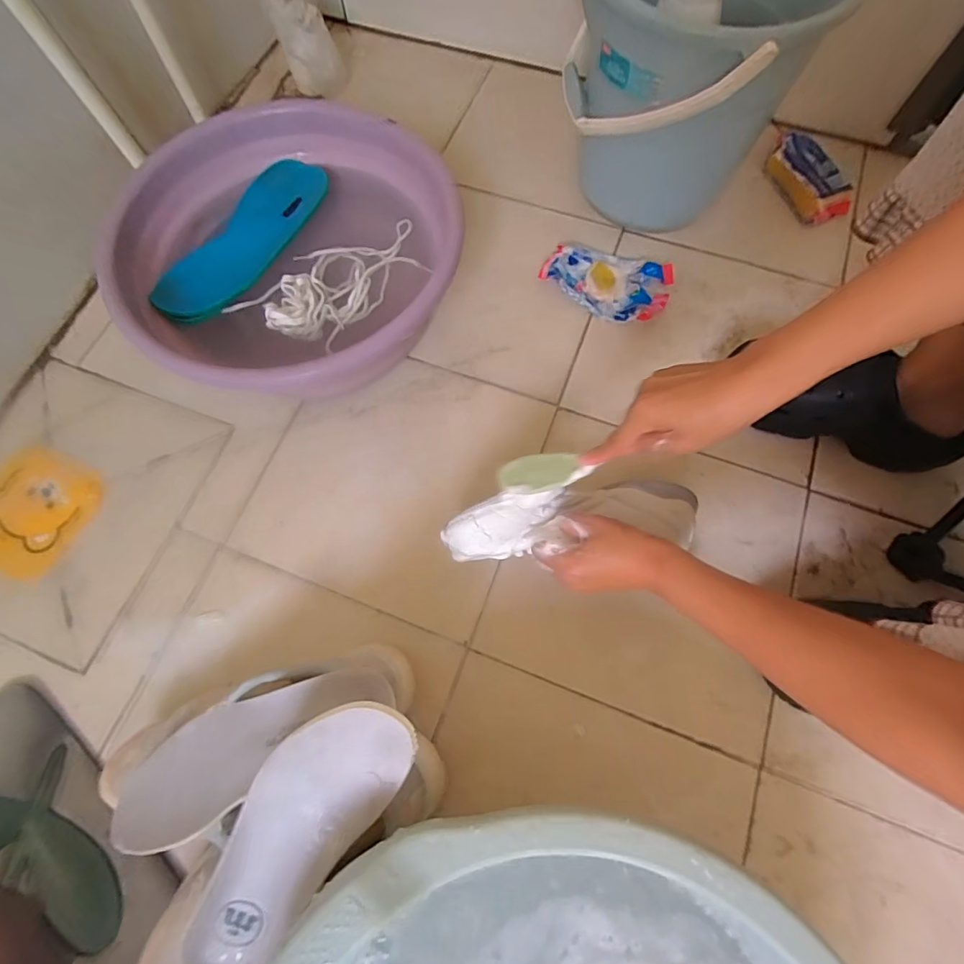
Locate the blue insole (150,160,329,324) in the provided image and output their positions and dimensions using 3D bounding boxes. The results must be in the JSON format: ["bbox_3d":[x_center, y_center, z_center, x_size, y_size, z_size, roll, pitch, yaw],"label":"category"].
[{"bbox_3d":[-0.278,-0.288,0.567,0.080,0.027,0.260,27,72,11],"label":"blue insole"}]

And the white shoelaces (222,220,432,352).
[{"bbox_3d":[-0.165,-0.233,0.557,0.217,0.020,0.113,-42,74,-14],"label":"white shoelaces"}]

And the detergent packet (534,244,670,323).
[{"bbox_3d":[0.165,-0.269,0.638,0.161,0.017,0.101,23,71,10],"label":"detergent packet"}]

